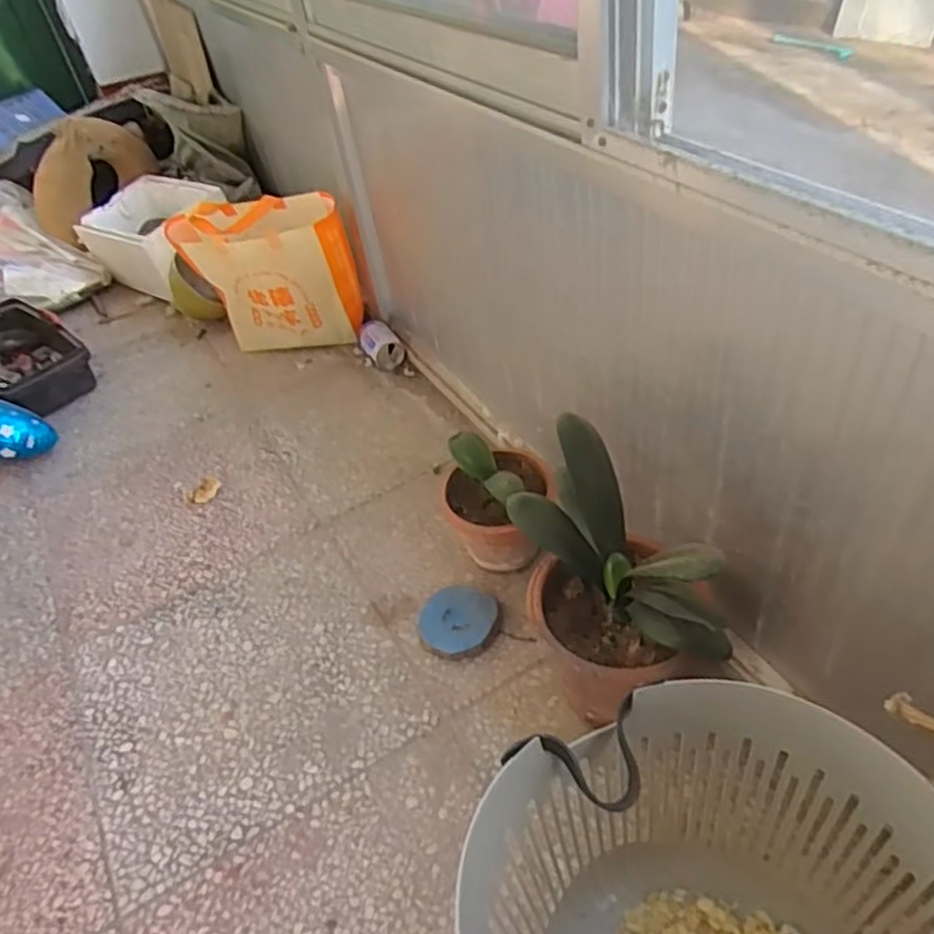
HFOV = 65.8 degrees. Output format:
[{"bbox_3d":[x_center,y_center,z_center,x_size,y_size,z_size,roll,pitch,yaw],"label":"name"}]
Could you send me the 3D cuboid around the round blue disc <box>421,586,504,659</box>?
[{"bbox_3d":[-0.013,0.204,0.965,0.111,0.024,0.106,-6,44,5],"label":"round blue disc"}]

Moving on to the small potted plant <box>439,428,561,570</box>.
[{"bbox_3d":[0.046,0.059,0.998,0.139,0.175,0.143,-6,44,5],"label":"small potted plant"}]

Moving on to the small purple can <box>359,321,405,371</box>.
[{"bbox_3d":[-0.170,-0.238,1.433,0.071,0.064,0.104,-24,45,-13],"label":"small purple can"}]

